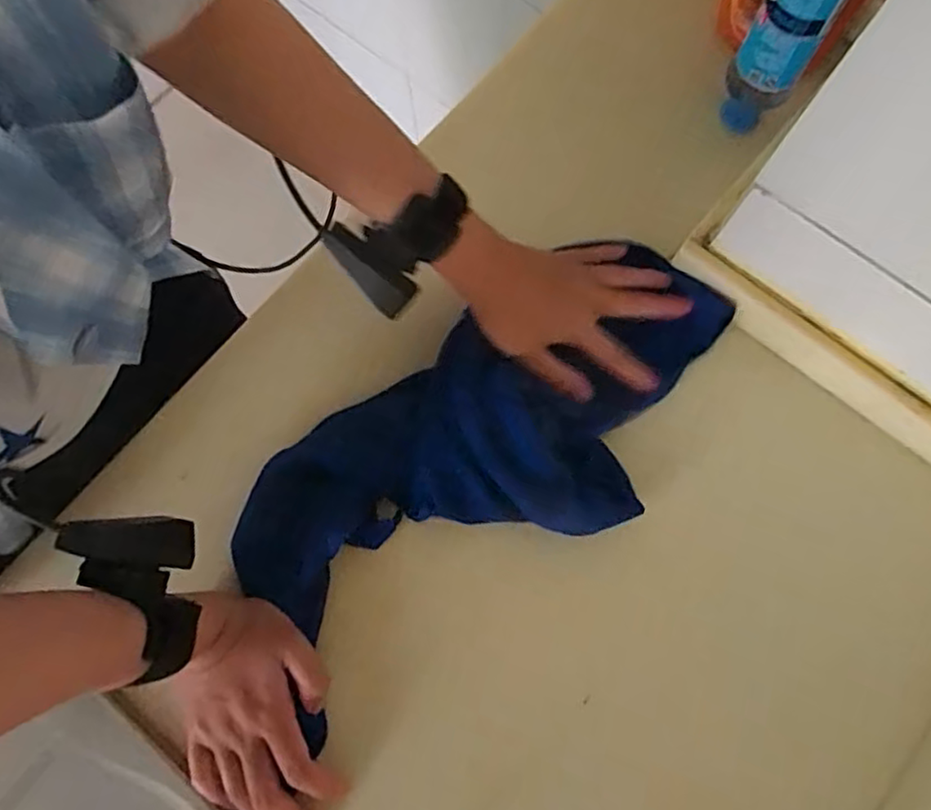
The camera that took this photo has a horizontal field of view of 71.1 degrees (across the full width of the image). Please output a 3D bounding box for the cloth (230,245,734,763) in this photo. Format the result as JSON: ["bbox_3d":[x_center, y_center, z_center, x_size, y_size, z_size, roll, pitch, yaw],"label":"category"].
[{"bbox_3d":[0.025,0.037,0.438,0.366,0.034,0.174,-24,78,-6],"label":"cloth"}]

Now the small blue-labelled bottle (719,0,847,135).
[{"bbox_3d":[0.211,-0.248,0.431,0.045,0.158,0.043,26,79,7],"label":"small blue-labelled bottle"}]

